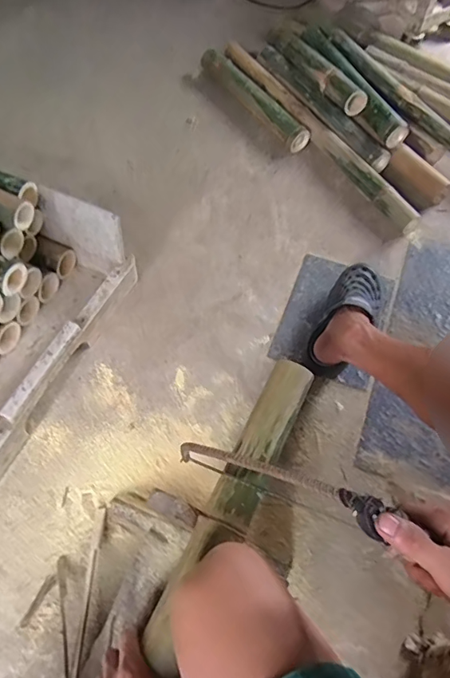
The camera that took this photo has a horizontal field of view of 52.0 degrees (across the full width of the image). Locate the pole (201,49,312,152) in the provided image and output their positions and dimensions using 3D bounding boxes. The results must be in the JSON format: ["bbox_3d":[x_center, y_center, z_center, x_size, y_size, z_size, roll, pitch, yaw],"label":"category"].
[{"bbox_3d":[0.072,-0.694,1.316,0.066,0.058,0.468,-33,63,-16],"label":"pole"}]

